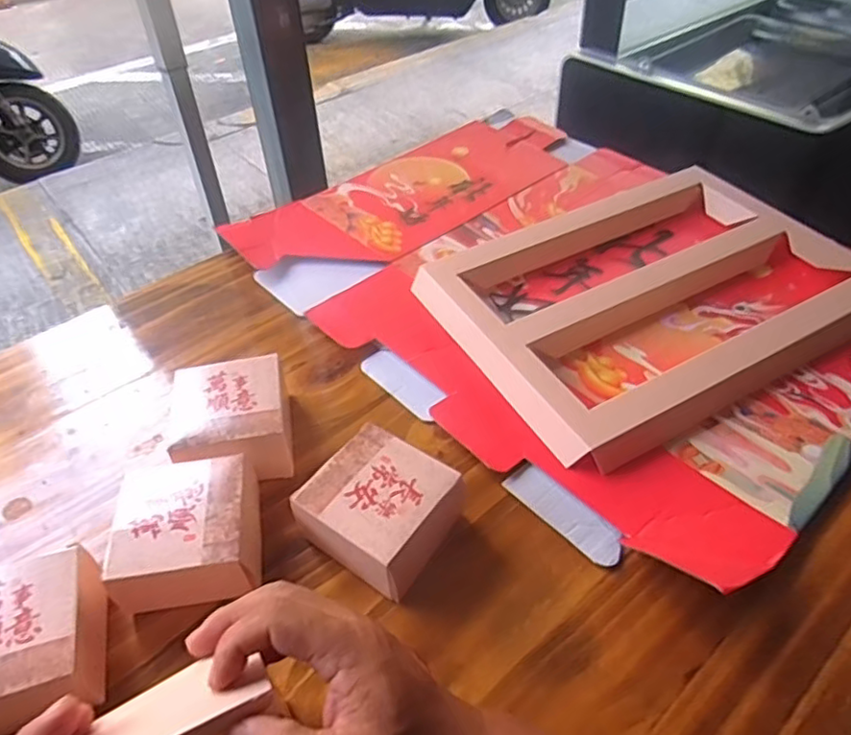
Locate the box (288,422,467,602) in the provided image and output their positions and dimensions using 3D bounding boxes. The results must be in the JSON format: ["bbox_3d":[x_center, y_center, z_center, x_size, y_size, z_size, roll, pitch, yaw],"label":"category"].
[{"bbox_3d":[-0.029,0.102,0.441,0.096,0.050,0.091,26,52,26],"label":"box"}]

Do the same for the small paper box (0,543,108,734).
[{"bbox_3d":[-0.244,0.173,0.377,0.088,0.053,0.100,-12,46,-9],"label":"small paper box"}]

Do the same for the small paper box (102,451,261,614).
[{"bbox_3d":[-0.162,0.117,0.429,0.094,0.053,0.095,-7,45,-4],"label":"small paper box"}]

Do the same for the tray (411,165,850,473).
[{"bbox_3d":[0.217,-0.084,0.615,0.392,0.030,0.296,-23,49,-19],"label":"tray"}]

